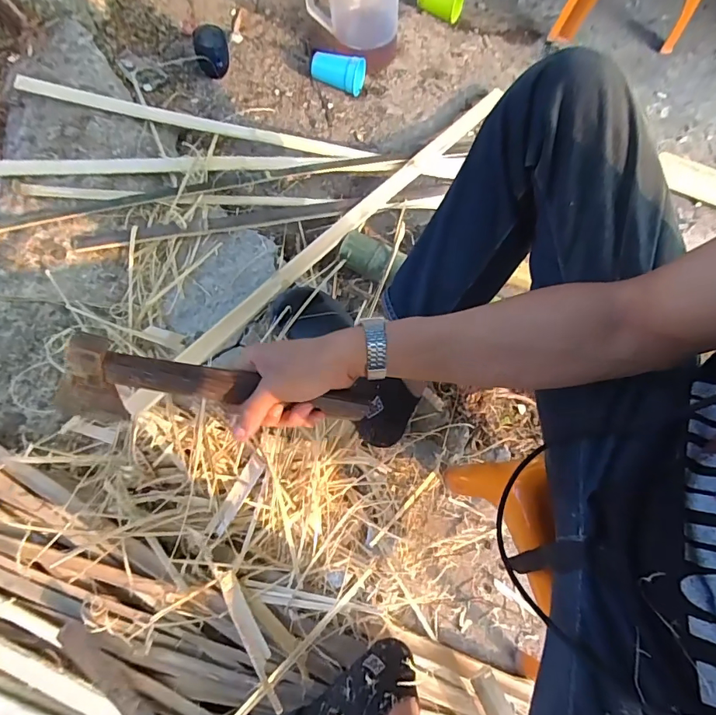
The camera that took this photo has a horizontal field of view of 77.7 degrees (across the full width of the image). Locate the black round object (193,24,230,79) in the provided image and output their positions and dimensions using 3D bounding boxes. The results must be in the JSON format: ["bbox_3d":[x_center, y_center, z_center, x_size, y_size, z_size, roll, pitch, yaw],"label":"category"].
[{"bbox_3d":[-0.331,-0.690,1.015,0.074,0.080,0.095,-12,70,-4],"label":"black round object"}]

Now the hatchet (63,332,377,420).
[{"bbox_3d":[-0.142,0.025,0.413,0.247,0.103,0.034,6,48,-12],"label":"hatchet"}]

